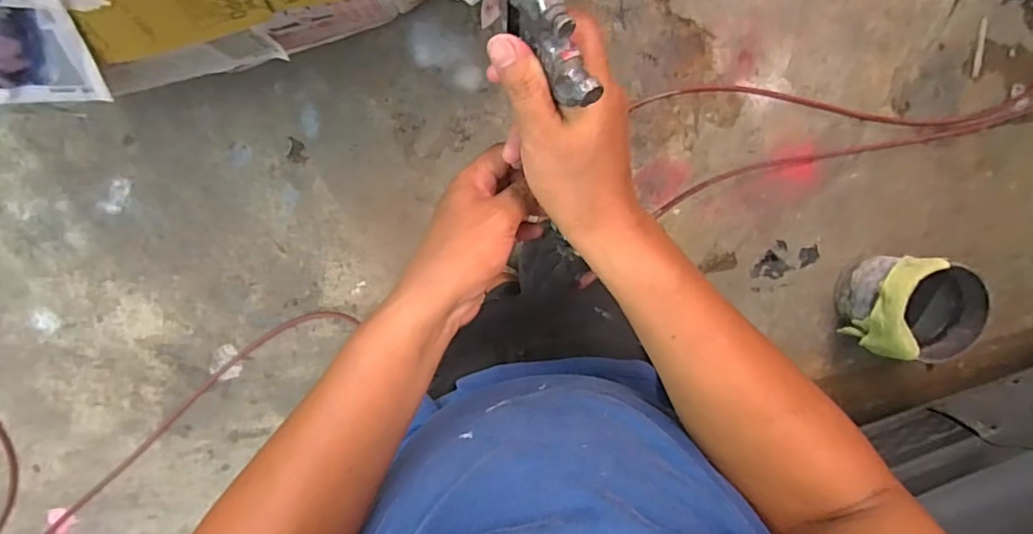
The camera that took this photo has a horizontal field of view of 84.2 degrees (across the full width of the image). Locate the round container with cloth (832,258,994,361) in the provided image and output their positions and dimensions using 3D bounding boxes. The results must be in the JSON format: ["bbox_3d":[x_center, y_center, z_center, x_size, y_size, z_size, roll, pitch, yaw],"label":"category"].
[{"bbox_3d":[0.949,0.092,1.387,0.257,0.235,0.244,13,100,-7],"label":"round container with cloth"}]

